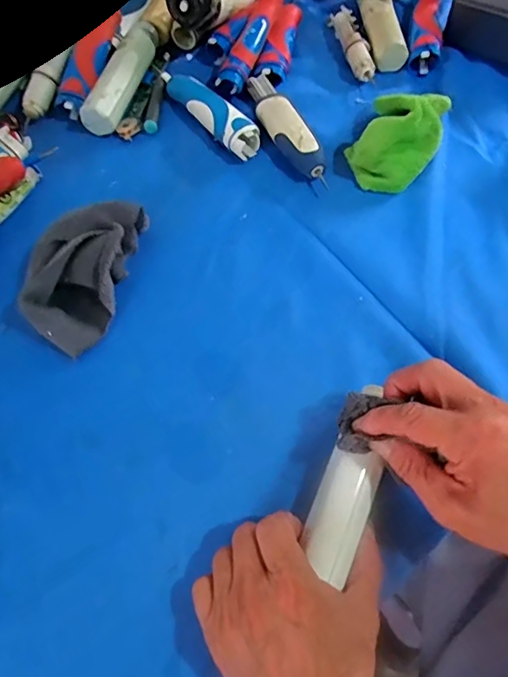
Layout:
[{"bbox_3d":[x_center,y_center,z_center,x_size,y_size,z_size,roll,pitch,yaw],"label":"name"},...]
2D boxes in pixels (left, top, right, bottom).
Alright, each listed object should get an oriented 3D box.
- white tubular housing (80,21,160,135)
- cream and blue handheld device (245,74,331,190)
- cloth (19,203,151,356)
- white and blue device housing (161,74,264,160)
[{"bbox_3d":[-0.131,-0.270,0.499,0.036,0.030,0.141,16,66,7],"label":"white tubular housing"},{"bbox_3d":[0.028,-0.201,0.462,0.029,0.027,0.137,-23,67,-10],"label":"cream and blue handheld device"},{"bbox_3d":[-0.142,-0.058,0.396,0.073,0.036,0.134,12,66,5],"label":"cloth"},{"bbox_3d":[-0.044,-0.226,0.477,0.032,0.024,0.133,-36,70,-15],"label":"white and blue device housing"}]

